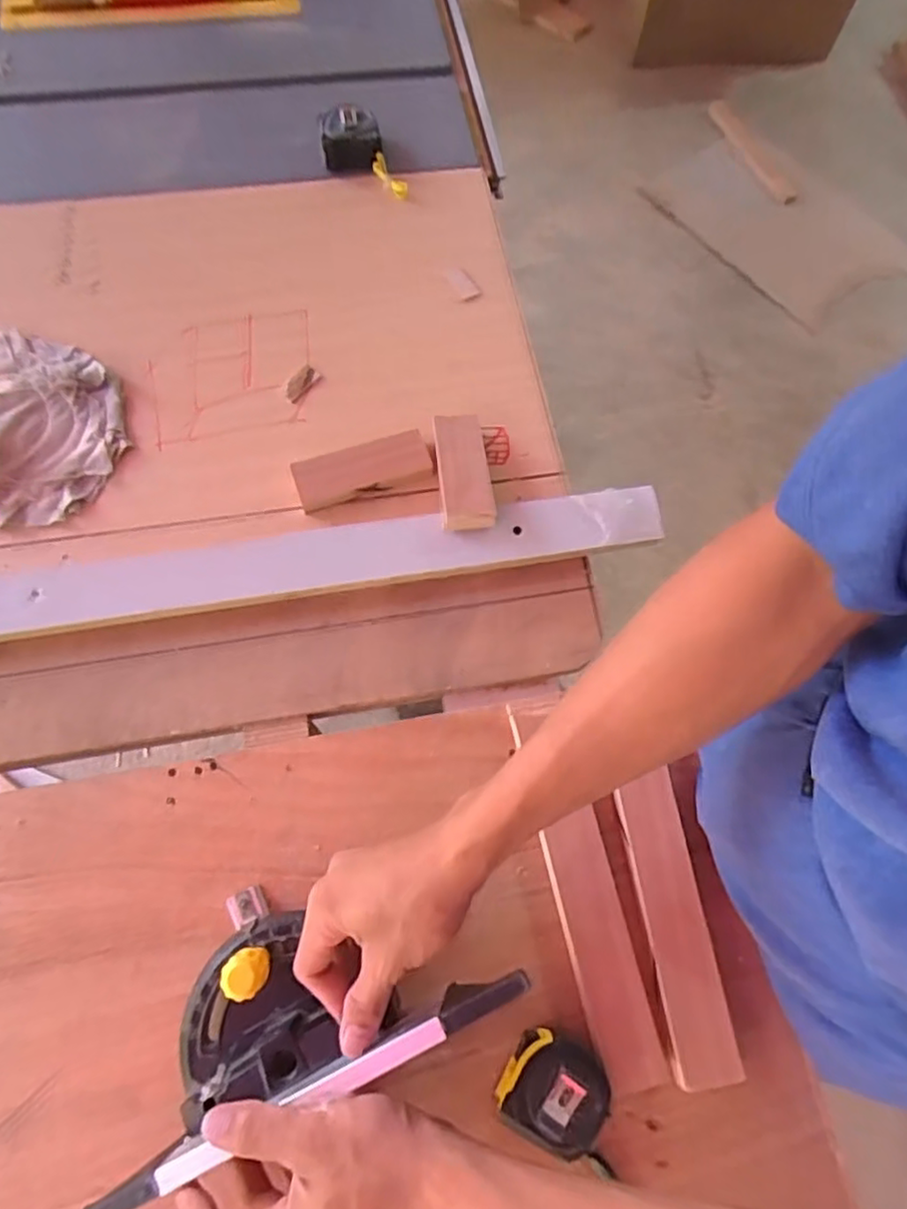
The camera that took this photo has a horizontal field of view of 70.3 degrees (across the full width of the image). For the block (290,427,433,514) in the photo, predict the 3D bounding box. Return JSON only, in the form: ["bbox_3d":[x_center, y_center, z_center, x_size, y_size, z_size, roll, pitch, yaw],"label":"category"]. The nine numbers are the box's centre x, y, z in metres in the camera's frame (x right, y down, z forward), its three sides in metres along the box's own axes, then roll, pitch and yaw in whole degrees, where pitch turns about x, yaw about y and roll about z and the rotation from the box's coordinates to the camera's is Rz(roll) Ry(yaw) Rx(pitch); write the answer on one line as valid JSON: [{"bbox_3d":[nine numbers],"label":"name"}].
[{"bbox_3d":[-0.082,-0.119,0.583,0.120,0.025,0.045,-16,72,-8],"label":"block"}]

